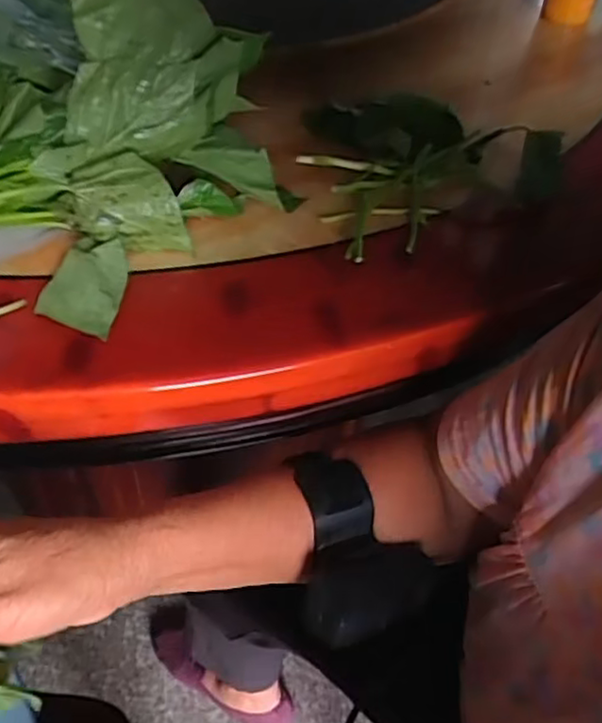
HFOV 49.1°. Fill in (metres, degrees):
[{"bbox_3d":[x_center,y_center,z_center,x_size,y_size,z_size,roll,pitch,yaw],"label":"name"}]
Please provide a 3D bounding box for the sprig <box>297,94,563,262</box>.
[{"bbox_3d":[0.070,-0.148,0.464,0.160,0.042,0.164,-19,50,-22],"label":"sprig"}]

